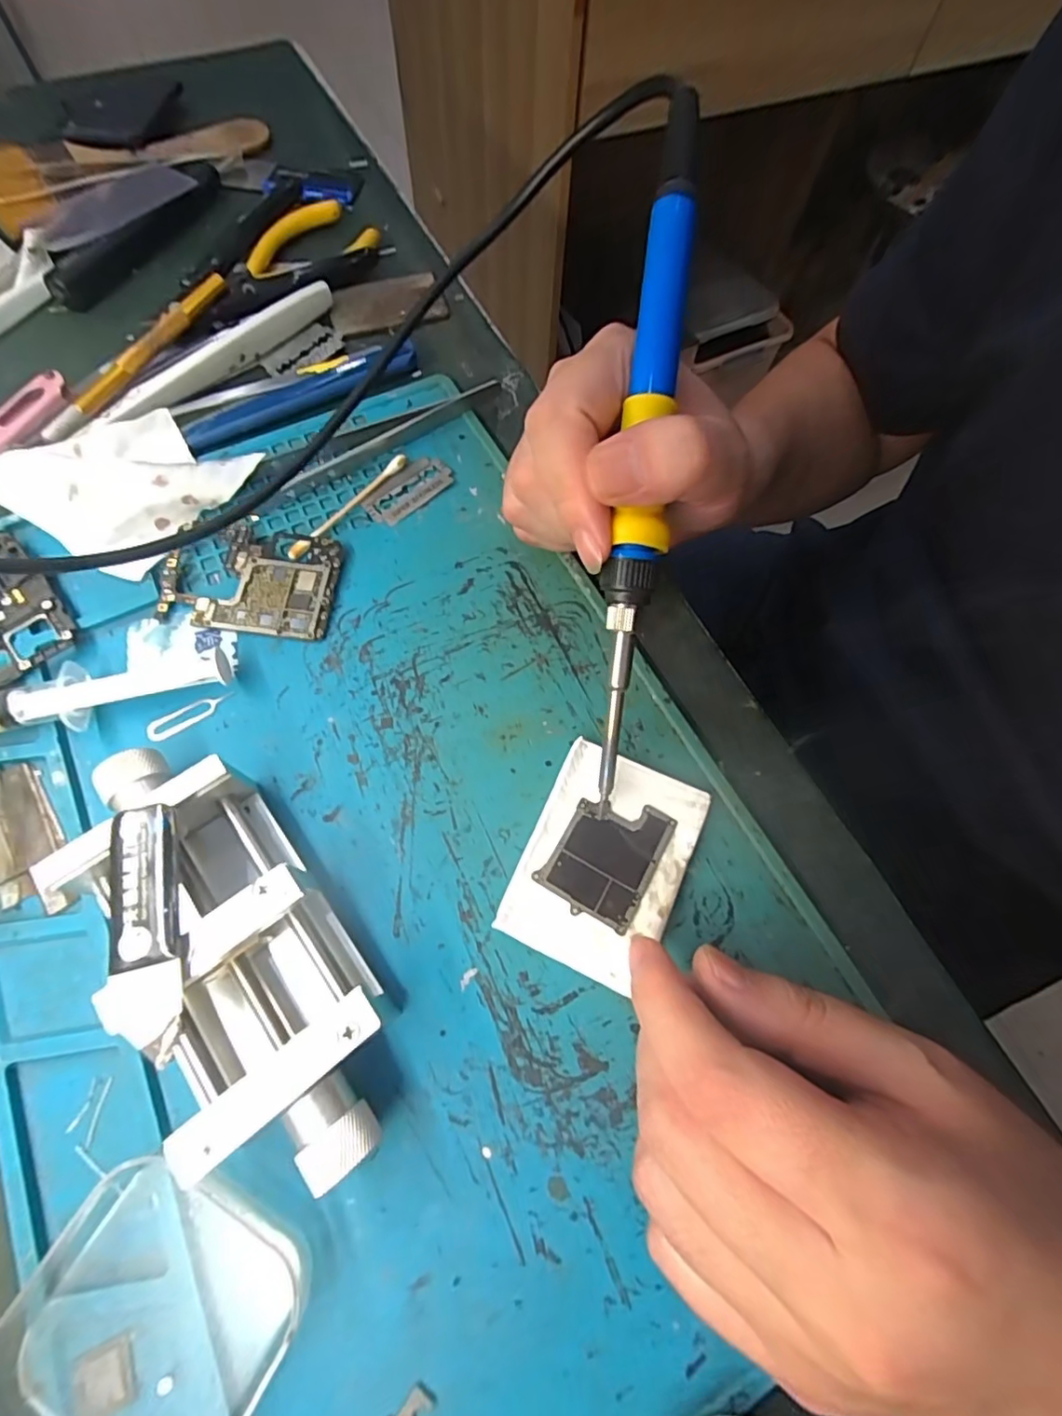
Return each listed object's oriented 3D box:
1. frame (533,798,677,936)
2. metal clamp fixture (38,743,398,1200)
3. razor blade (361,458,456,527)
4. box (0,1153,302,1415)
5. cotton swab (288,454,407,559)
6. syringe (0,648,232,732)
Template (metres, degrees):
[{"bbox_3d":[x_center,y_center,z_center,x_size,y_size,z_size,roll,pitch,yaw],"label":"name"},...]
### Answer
[{"bbox_3d":[0.026,0.049,0.198,0.033,0.004,0.042,28,70,8],"label":"frame"},{"bbox_3d":[-0.090,0.070,0.173,0.056,0.032,0.134,-37,74,-16],"label":"metal clamp fixture"},{"bbox_3d":[-0.056,-0.099,0.259,0.042,0.004,0.022,-41,75,-17],"label":"razor blade"},{"bbox_3d":[-0.099,0.161,0.143,0.063,0.016,0.064,28,70,9],"label":"box"},{"bbox_3d":[-0.080,-0.090,0.254,0.009,0.004,0.069,36,71,11],"label":"cotton swab"},{"bbox_3d":[-0.179,0.000,0.206,0.138,0.016,0.020,-12,69,-7],"label":"syringe"}]

